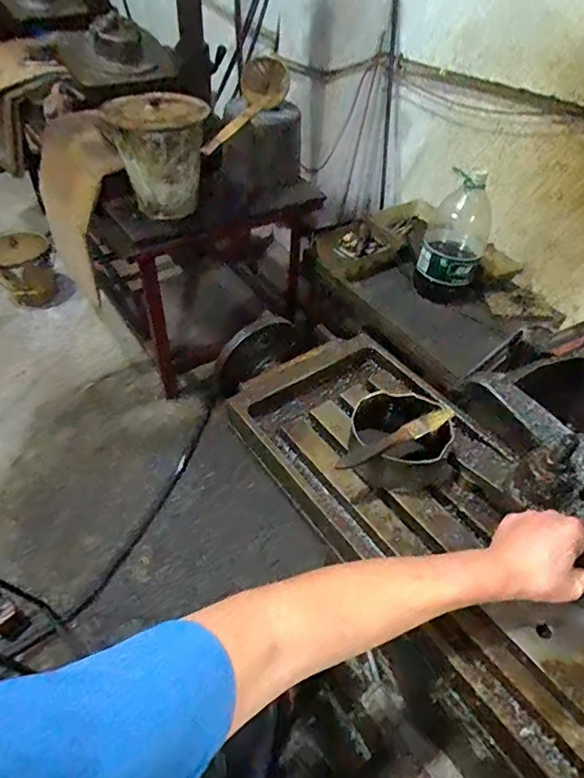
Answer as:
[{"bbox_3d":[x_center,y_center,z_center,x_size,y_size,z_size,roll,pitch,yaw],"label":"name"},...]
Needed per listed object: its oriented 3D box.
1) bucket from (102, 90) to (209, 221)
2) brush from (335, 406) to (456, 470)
[{"bbox_3d":[-0.330,-0.589,1.248,0.234,0.256,0.234,-9,49,-12],"label":"bucket"},{"bbox_3d":[0.114,0.052,0.521,0.150,0.014,0.021,-24,54,-24],"label":"brush"}]

